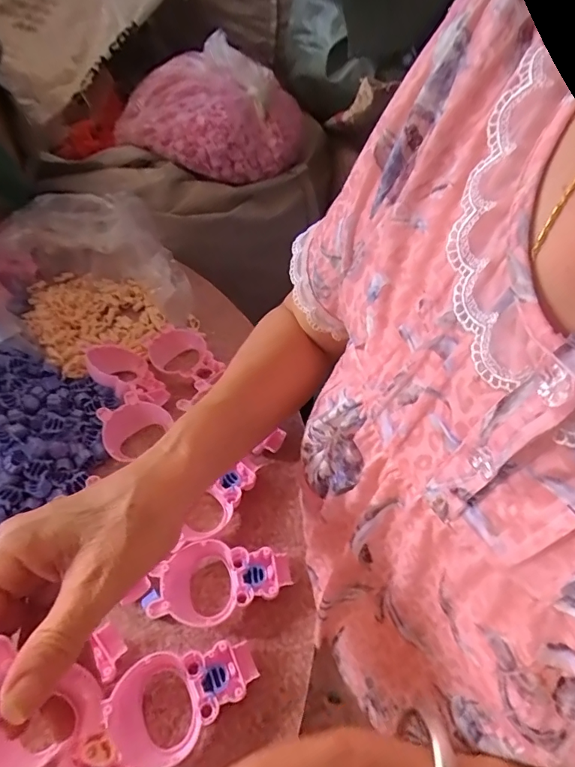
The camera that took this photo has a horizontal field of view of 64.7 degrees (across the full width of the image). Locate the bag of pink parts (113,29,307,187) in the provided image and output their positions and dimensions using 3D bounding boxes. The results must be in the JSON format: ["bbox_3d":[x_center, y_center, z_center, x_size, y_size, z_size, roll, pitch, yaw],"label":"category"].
[{"bbox_3d":[-0.120,-0.446,0.731,0.274,0.117,0.244,36,57,23],"label":"bag of pink parts"}]

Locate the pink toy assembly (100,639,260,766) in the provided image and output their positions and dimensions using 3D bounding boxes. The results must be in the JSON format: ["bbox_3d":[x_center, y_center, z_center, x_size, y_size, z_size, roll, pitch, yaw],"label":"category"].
[{"bbox_3d":[-0.067,0.203,0.299,0.093,0.021,0.058,-23,56,-22],"label":"pink toy assembly"}]

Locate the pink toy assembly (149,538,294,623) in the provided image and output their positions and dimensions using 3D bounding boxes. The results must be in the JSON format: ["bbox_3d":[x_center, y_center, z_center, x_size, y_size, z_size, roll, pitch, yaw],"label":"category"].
[{"bbox_3d":[-0.050,0.148,0.346,0.103,0.025,0.055,-3,51,-7],"label":"pink toy assembly"}]

